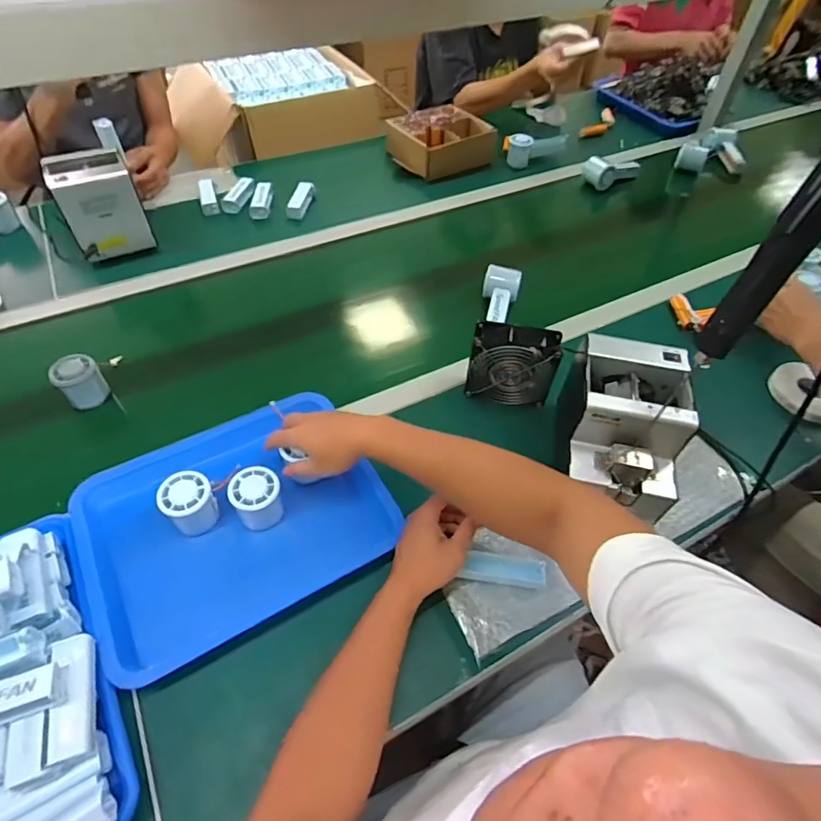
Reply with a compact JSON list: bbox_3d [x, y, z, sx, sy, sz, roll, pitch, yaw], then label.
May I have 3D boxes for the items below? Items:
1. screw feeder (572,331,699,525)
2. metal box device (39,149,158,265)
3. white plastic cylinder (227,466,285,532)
[{"bbox_3d":[0.260,0.026,0.618,0.120,0.141,0.160,9,51,5],"label":"screw feeder"},{"bbox_3d":[-0.562,-0.373,0.924,0.125,0.143,0.138,-23,55,-20],"label":"metal box device"},{"bbox_3d":[-0.183,0.109,0.609,0.056,0.068,0.053,1,50,-1],"label":"white plastic cylinder"}]

